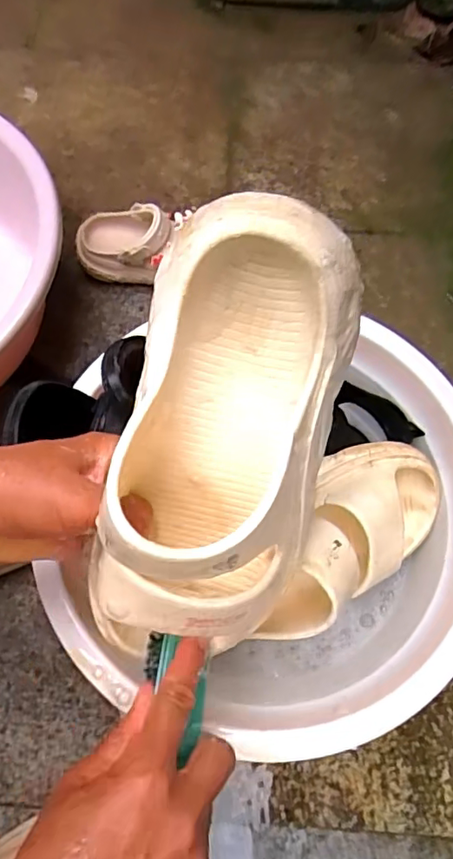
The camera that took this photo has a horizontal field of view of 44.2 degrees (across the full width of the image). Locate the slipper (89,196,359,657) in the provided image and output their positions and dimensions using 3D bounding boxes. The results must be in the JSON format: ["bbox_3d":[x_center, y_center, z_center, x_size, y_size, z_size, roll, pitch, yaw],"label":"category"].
[{"bbox_3d":[-0.009,0.017,0.281,0.106,0.089,0.249,16,104,7],"label":"slipper"}]

